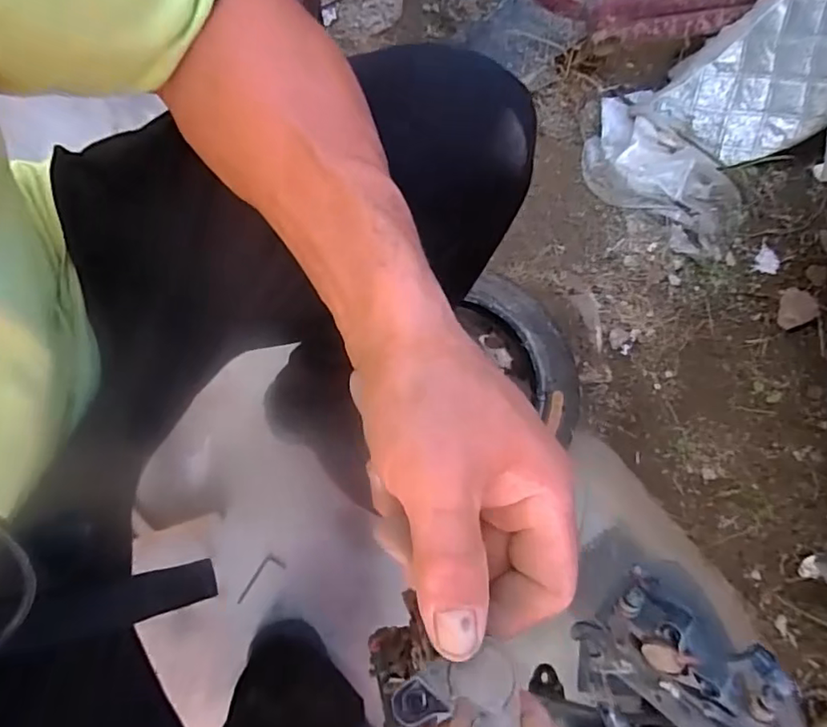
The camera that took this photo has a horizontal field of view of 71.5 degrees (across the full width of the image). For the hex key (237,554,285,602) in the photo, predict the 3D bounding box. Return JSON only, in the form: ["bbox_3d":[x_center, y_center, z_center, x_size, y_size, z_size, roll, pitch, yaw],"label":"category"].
[{"bbox_3d":[-0.203,0.291,0.763,0.027,0.005,0.074,38,87,-1],"label":"hex key"}]

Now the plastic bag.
[{"bbox_3d":[0.399,-0.303,0.914,0.298,0.063,0.158,41,81,10],"label":"plastic bag"}]

